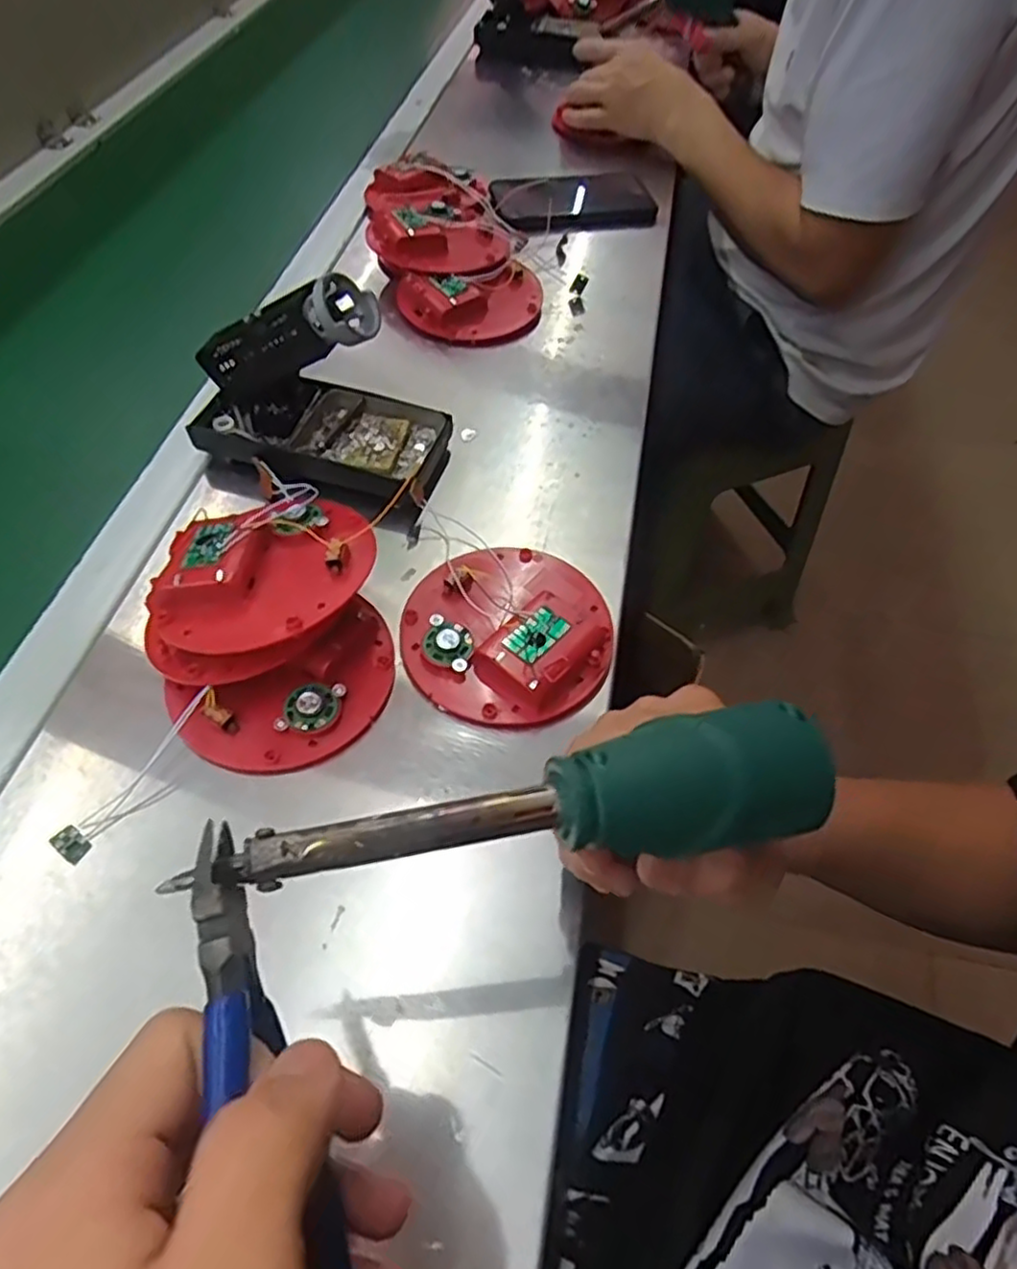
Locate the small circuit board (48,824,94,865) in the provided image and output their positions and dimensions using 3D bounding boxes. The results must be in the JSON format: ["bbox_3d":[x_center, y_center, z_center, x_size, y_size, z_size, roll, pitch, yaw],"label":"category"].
[{"bbox_3d":[-0.210,0.099,0.338,0.019,0.004,0.012,30,59,19],"label":"small circuit board"}]

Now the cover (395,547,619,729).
[{"bbox_3d":[0.000,-0.007,0.406,0.120,0.022,0.118,1,55,-1],"label":"cover"}]

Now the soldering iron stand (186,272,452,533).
[{"bbox_3d":[-0.128,-0.160,0.452,0.166,0.118,0.088,12,55,7],"label":"soldering iron stand"}]

